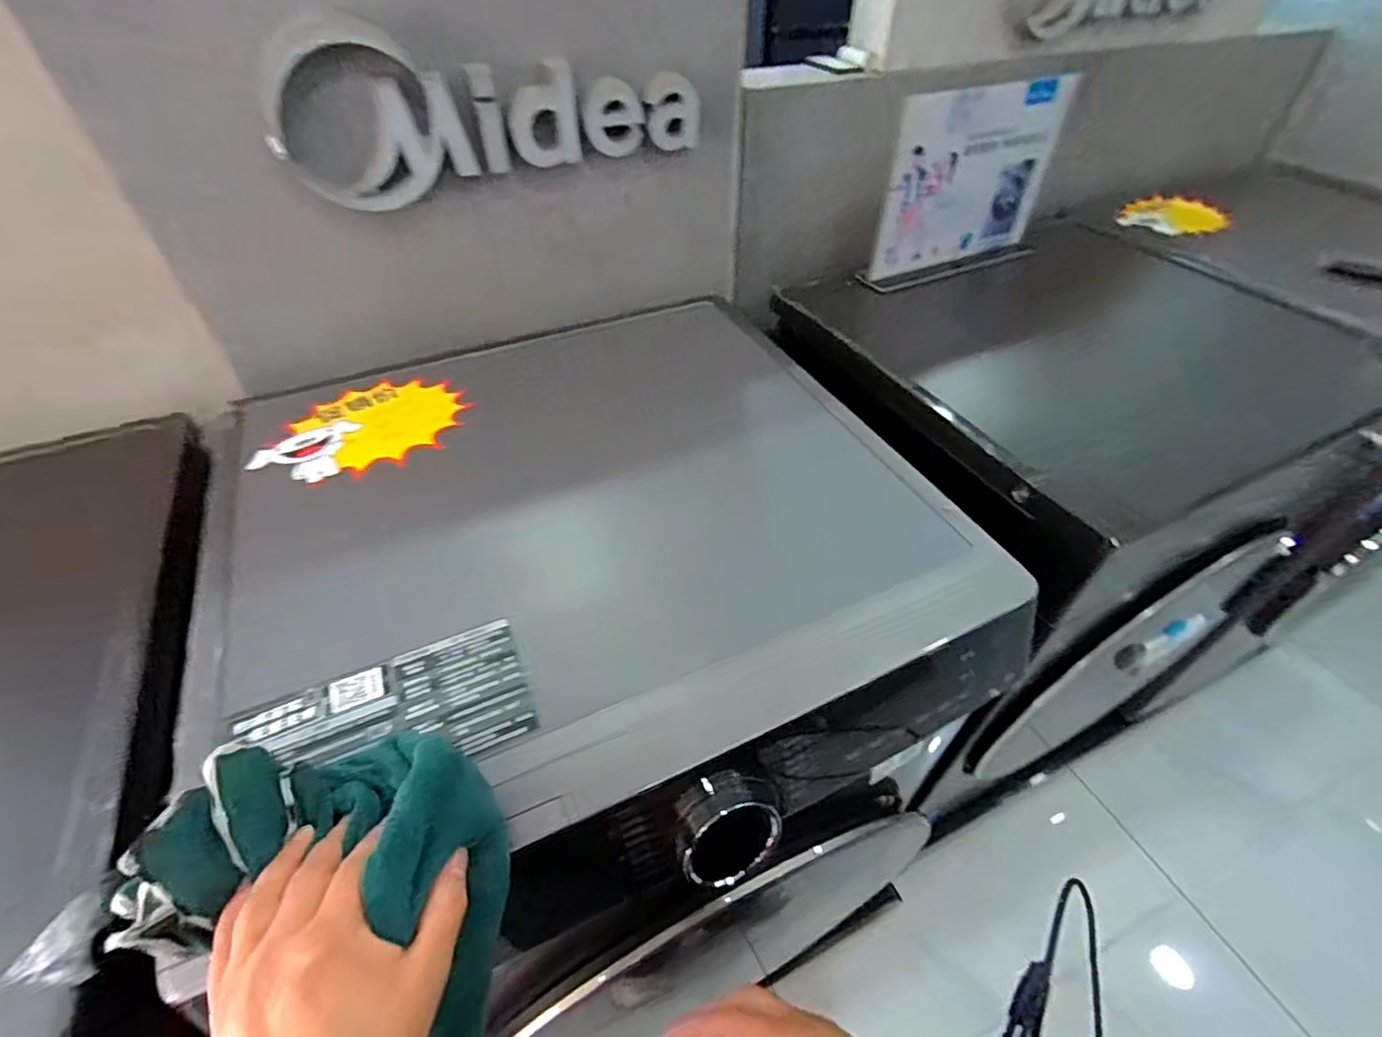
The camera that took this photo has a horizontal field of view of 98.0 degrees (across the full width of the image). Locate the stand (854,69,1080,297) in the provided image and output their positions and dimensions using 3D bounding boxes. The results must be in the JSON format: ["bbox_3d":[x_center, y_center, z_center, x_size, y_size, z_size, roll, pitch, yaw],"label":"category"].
[{"bbox_3d":[0.375,-0.442,0.809,0.283,0.222,0.032,-20,49,-18],"label":"stand"}]

